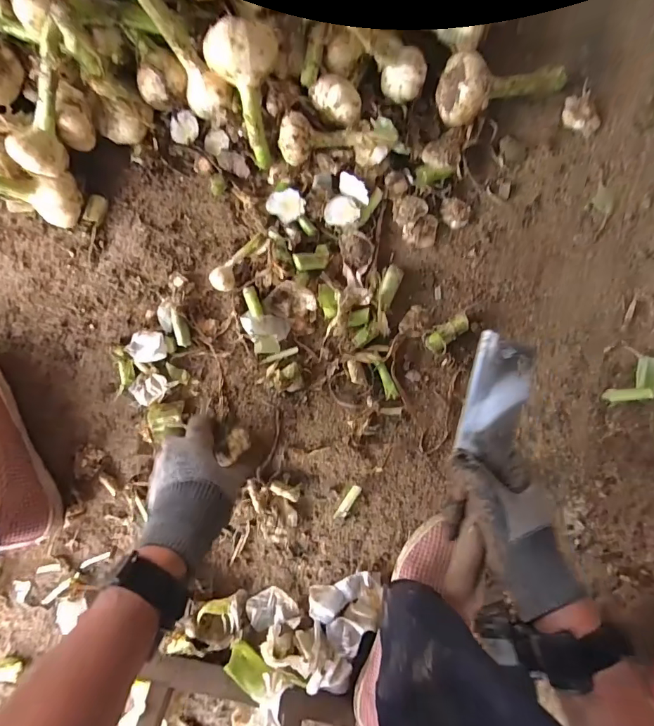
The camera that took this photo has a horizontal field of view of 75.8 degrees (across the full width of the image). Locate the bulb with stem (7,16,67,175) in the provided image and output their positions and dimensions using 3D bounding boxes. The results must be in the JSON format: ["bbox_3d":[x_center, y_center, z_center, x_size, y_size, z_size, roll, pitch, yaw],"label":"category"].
[{"bbox_3d":[-0.259,-0.239,0.381,0.036,0.036,0.123,29,120,2],"label":"bulb with stem"}]

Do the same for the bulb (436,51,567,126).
[{"bbox_3d":[0.181,-0.275,0.422,0.128,0.050,0.051,-8,92,-10],"label":"bulb"}]

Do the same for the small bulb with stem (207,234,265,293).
[{"bbox_3d":[-0.096,-0.111,0.455,0.024,0.025,0.074,36,94,1],"label":"small bulb with stem"}]

